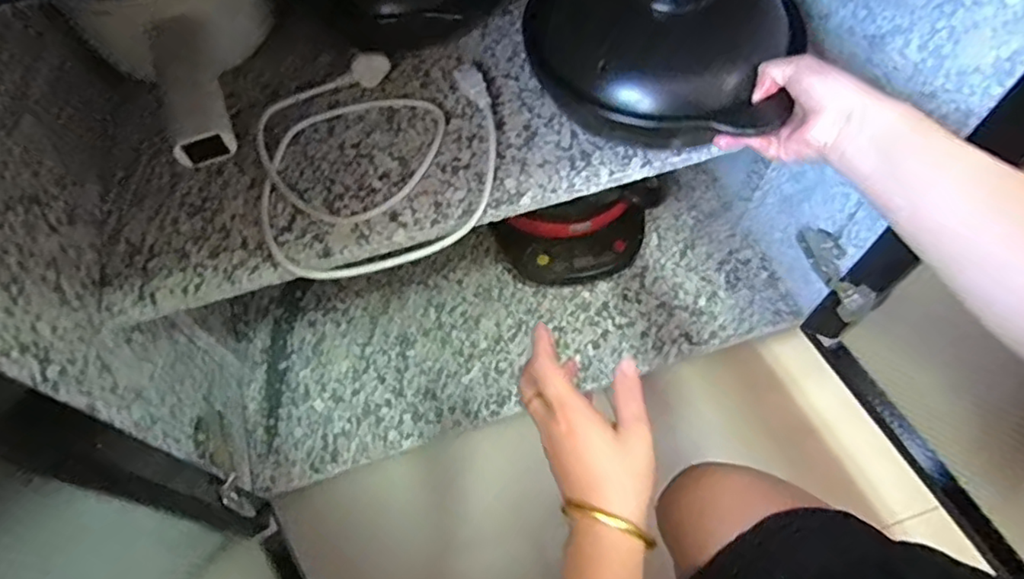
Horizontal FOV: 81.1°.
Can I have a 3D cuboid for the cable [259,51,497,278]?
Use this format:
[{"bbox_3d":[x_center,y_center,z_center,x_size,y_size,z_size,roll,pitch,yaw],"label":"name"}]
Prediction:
[{"bbox_3d":[-0.121,-0.129,0.542,0.210,0.030,0.233,-9,61,-4],"label":"cable"}]

